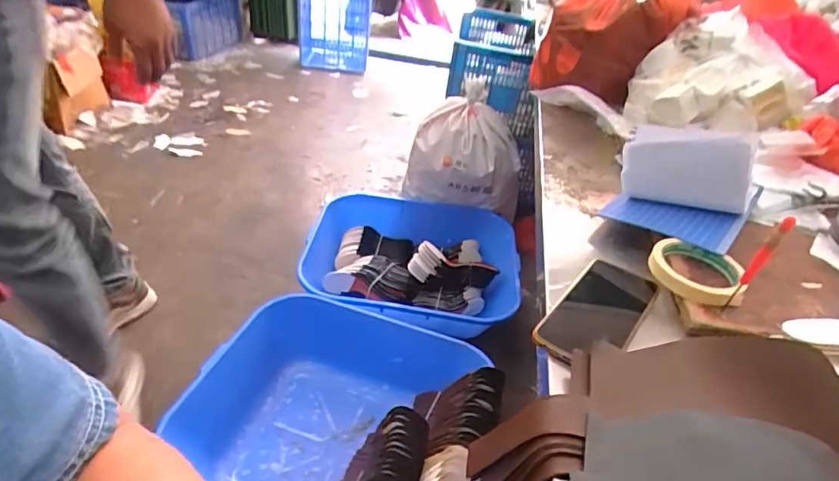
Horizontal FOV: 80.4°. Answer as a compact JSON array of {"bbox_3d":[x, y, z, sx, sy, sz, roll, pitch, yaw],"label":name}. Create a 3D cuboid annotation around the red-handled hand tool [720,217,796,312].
[{"bbox_3d":[0.306,0.026,0.453,0.014,0.115,0.012,-30,50,-34],"label":"red-handled hand tool"}]

